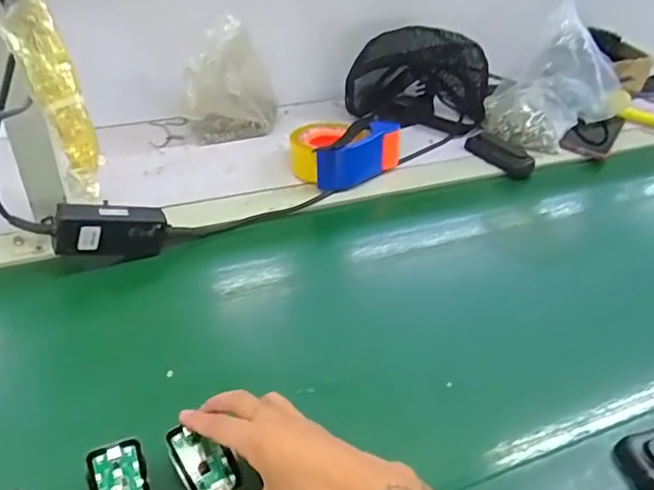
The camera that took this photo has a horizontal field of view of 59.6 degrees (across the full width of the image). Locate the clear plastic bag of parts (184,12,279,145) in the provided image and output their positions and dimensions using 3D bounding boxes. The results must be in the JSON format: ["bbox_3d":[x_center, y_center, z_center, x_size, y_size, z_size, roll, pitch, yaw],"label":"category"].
[{"bbox_3d":[-0.137,-0.227,0.832,0.135,0.160,0.074,-6,42,-13],"label":"clear plastic bag of parts"}]

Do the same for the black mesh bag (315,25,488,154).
[{"bbox_3d":[0.150,-0.273,0.933,0.206,0.126,0.160,-24,49,-30],"label":"black mesh bag"}]

